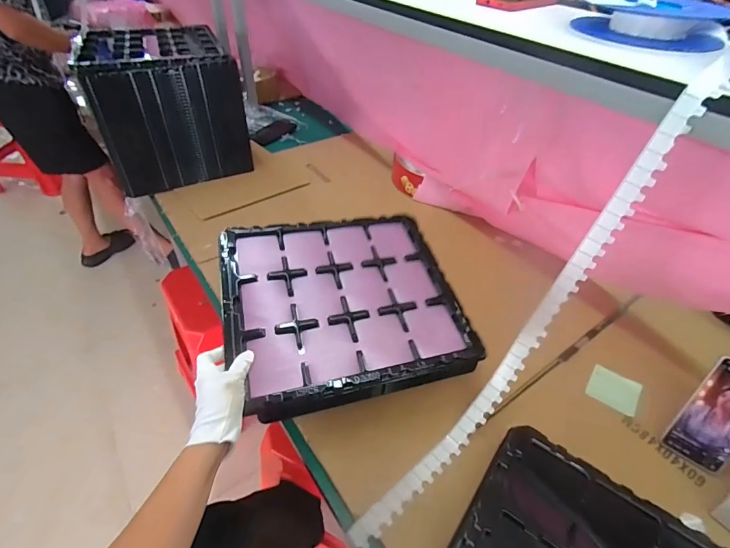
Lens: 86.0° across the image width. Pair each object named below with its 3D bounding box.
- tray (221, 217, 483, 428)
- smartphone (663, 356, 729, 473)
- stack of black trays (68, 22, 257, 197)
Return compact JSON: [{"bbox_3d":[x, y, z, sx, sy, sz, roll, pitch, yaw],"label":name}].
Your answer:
[{"bbox_3d":[-0.038,0.038,0.643,0.355,0.042,0.347,-9,45,-13],"label":"tray"},{"bbox_3d":[0.520,0.207,0.573,0.077,0.162,0.011,29,16,24],"label":"smartphone"},{"bbox_3d":[-0.537,-0.464,1.073,0.344,0.290,0.347,-18,48,-22],"label":"stack of black trays"}]

